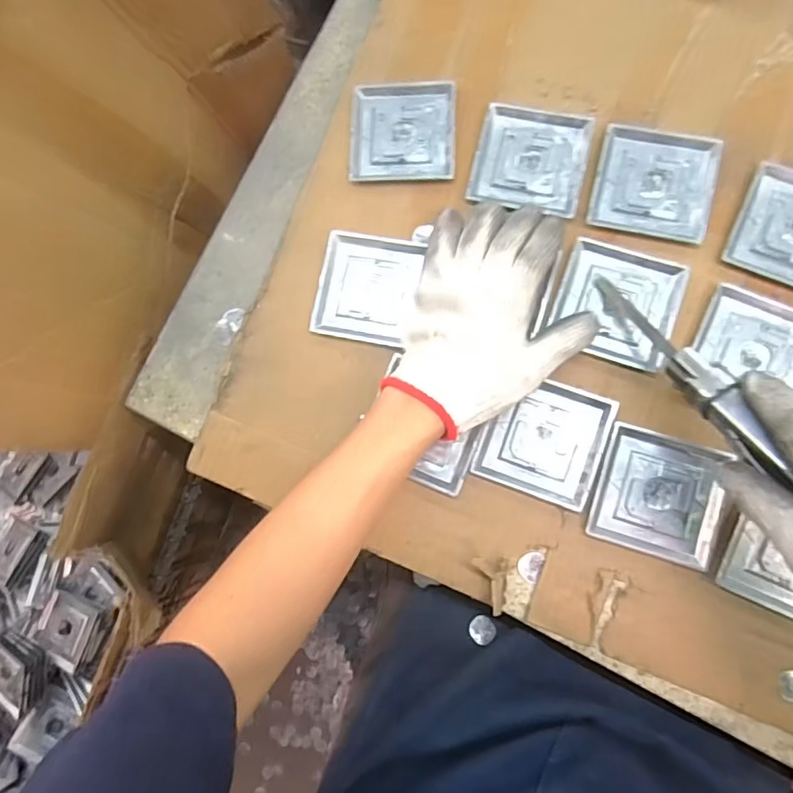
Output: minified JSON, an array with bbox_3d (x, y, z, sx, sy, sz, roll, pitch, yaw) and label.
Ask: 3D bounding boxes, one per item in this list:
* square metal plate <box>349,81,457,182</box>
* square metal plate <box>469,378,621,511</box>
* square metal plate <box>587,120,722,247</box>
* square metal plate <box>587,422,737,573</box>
[{"bbox_3d":[0.006,-0.234,0.457,0.090,0.004,0.091,2,82,6],"label":"square metal plate"},{"bbox_3d":[0.117,0.033,0.412,0.090,0.007,0.090,20,85,8],"label":"square metal plate"},{"bbox_3d":[0.211,-0.177,0.427,0.093,0.005,0.090,15,84,8],"label":"square metal plate"},{"bbox_3d":[0.200,0.074,0.395,0.087,0.012,0.089,16,84,8],"label":"square metal plate"}]

